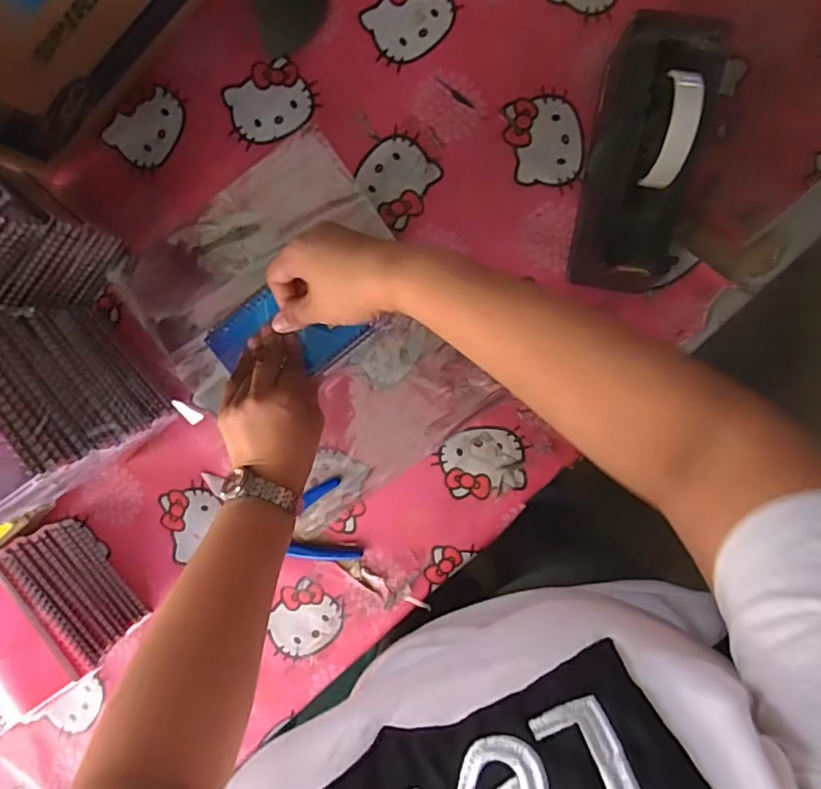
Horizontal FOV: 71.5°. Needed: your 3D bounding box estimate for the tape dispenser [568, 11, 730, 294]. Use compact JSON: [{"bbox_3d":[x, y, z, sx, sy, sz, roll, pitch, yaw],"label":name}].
[{"bbox_3d":[0.193,-0.194,0.473,0.074,0.123,0.204,9,95,4],"label":"tape dispenser"}]

